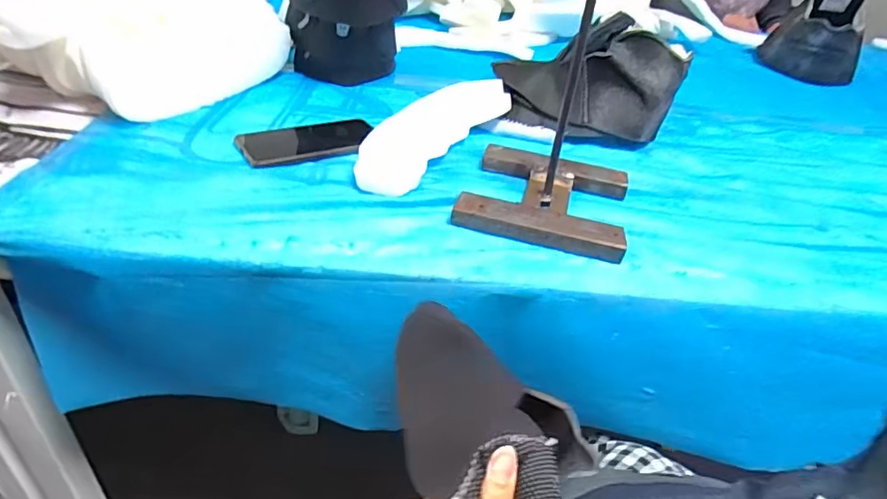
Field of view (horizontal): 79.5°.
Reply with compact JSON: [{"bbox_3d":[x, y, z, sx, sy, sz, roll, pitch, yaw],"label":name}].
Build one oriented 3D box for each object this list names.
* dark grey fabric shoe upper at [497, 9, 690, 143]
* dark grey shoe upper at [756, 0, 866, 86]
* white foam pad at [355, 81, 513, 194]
[{"bbox_3d":[0.190,-0.217,0.697,0.240,0.134,0.075,9,37,2],"label":"dark grey fabric shoe upper"},{"bbox_3d":[0.748,-0.425,1.061,0.138,0.155,0.135,4,37,-4],"label":"dark grey shoe upper"},{"bbox_3d":[-0.008,-0.144,0.631,0.080,0.050,0.266,24,40,21],"label":"white foam pad"}]

